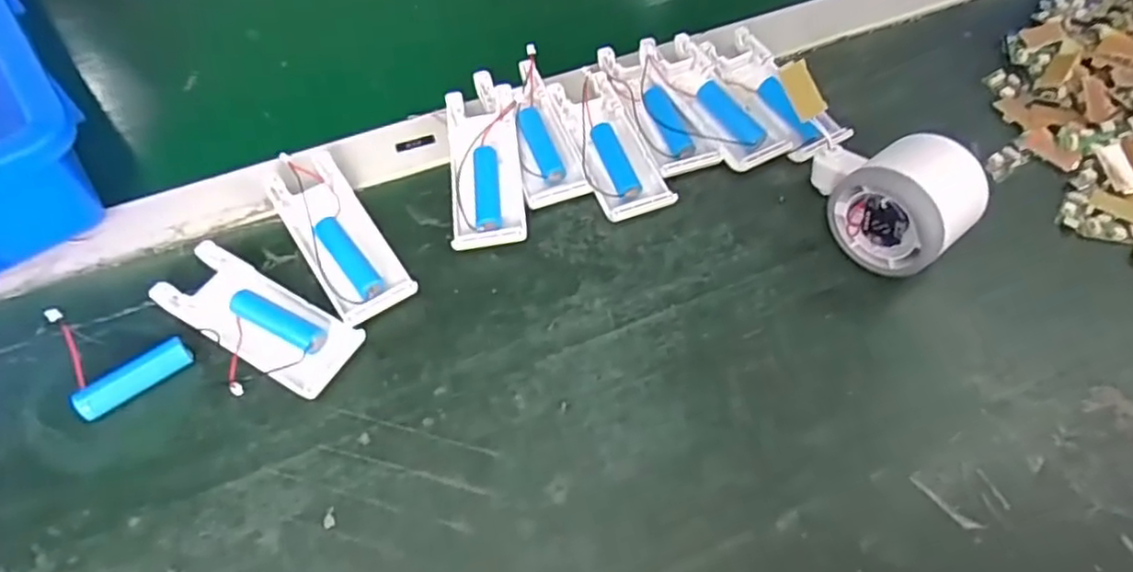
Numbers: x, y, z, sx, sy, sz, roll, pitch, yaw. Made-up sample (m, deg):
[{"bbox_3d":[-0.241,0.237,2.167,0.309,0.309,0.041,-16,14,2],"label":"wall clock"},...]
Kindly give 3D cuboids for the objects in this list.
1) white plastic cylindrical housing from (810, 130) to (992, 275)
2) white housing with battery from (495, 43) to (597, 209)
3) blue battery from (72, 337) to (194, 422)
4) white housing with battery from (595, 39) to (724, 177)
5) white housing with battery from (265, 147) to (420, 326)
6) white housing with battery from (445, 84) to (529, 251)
[{"bbox_3d":[0.169,-0.048,0.350,0.052,0.055,0.079,-33,65,-20],"label":"white plastic cylindrical housing"},{"bbox_3d":[-0.018,-0.096,0.397,0.037,0.017,0.104,-14,60,-10],"label":"white housing with battery"},{"bbox_3d":[-0.199,0.043,0.310,0.049,0.015,0.015,-35,65,-20],"label":"blue battery"},{"bbox_3d":[0.056,-0.114,0.404,0.038,0.017,0.101,-19,61,-13],"label":"white housing with battery"},{"bbox_3d":[-0.120,-0.028,0.352,0.040,0.020,0.101,-31,64,-19],"label":"white housing with battery"},{"bbox_3d":[-0.045,-0.067,0.379,0.038,0.019,0.103,-5,59,-4],"label":"white housing with battery"}]

